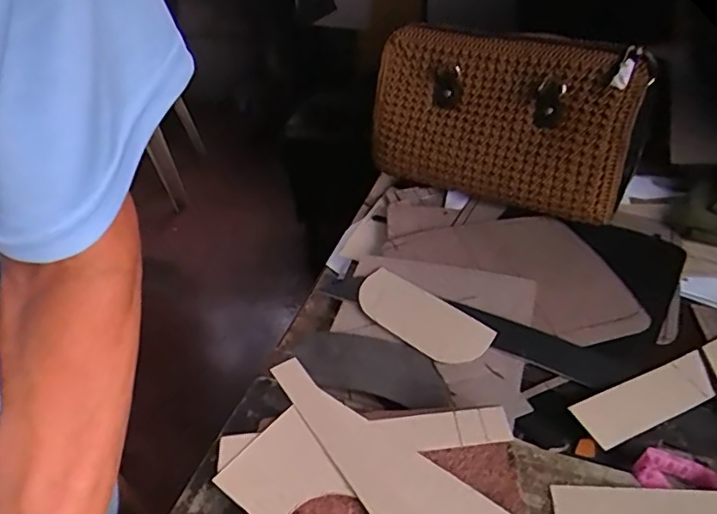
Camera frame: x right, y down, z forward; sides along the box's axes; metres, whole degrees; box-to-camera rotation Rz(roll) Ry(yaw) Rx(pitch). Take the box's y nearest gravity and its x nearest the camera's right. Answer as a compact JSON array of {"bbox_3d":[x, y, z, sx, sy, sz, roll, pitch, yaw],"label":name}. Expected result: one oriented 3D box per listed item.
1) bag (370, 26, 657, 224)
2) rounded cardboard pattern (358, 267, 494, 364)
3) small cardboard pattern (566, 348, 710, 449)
[{"bbox_3d":[0.156,-0.156,0.655,0.291,0.153,0.106,21,45,27],"label":"bag"},{"bbox_3d":[0.053,0.054,0.536,0.135,0.006,0.052,29,59,36],"label":"rounded cardboard pattern"},{"bbox_3d":[0.230,0.111,0.467,0.137,0.006,0.038,-14,55,-25],"label":"small cardboard pattern"}]

